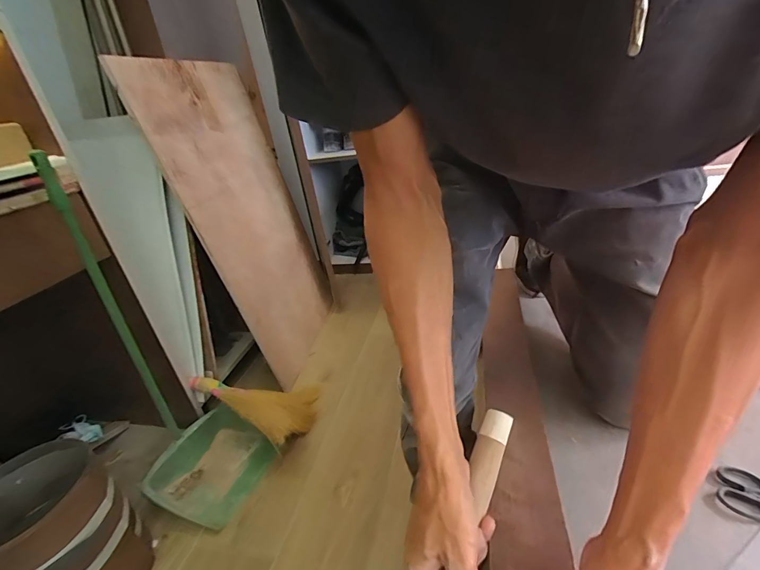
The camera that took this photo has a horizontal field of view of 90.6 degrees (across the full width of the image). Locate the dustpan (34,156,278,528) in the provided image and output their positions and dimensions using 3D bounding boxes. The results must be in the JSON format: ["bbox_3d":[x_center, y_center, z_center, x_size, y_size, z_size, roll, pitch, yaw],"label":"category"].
[{"bbox_3d":[-0.494,0.154,0.830,0.324,0.768,0.273,18,36,41],"label":"dustpan"}]

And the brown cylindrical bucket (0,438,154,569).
[{"bbox_3d":[-0.621,0.492,0.728,0.259,0.279,0.243,11,32,33],"label":"brown cylindrical bucket"}]

